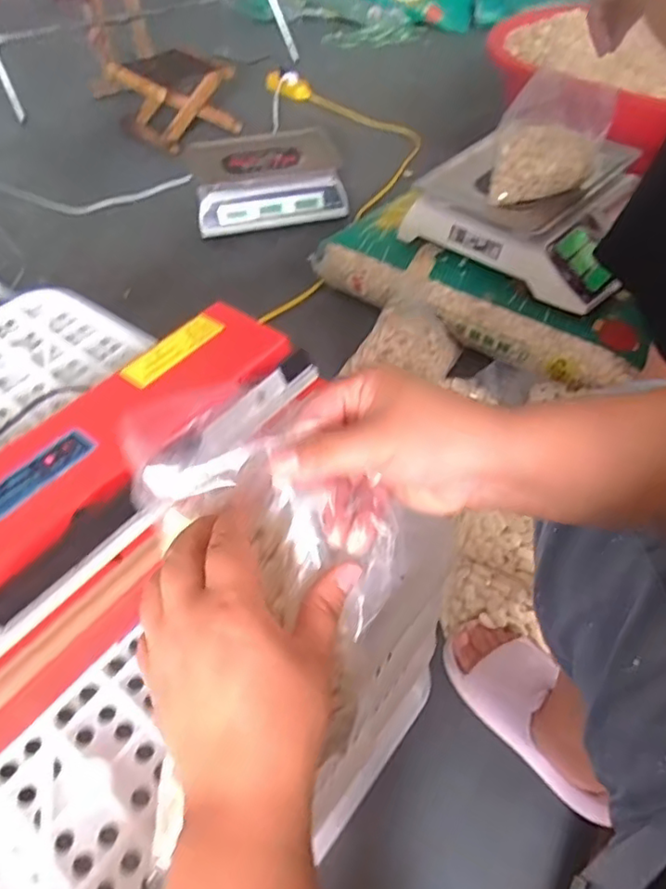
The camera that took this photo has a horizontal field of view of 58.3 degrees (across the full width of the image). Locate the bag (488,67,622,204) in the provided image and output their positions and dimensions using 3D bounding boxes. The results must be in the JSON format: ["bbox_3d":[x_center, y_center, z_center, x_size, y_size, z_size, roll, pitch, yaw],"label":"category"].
[{"bbox_3d":[0.340,-0.473,0.917,0.164,0.130,0.184,10,51,11],"label":"bag"}]

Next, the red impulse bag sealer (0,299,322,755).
[{"bbox_3d":[-0.175,0.066,0.430,0.151,0.113,0.423,30,57,25],"label":"red impulse bag sealer"}]

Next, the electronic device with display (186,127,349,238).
[{"bbox_3d":[-0.156,-0.625,1.406,0.339,0.105,0.266,-11,50,-6],"label":"electronic device with display"}]

